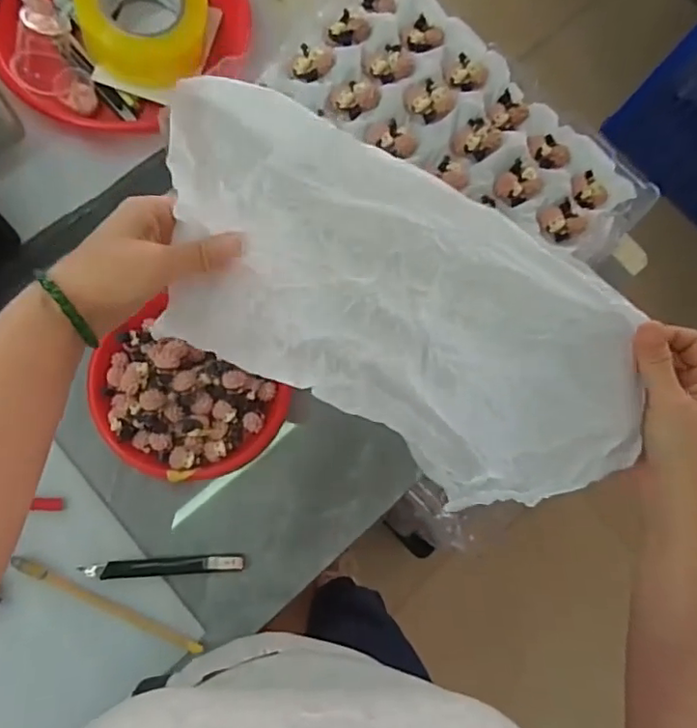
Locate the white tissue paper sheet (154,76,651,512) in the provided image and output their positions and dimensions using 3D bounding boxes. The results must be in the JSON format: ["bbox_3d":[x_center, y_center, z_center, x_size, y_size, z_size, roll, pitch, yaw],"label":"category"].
[{"bbox_3d":[0.025,-0.022,0.363,0.316,0.064,0.179,29,117,-14],"label":"white tissue paper sheet"}]

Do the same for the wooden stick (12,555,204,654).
[{"bbox_3d":[-0.211,0.212,0.501,0.178,0.009,0.013,27,77,-2],"label":"wooden stick"}]

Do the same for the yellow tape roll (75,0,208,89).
[{"bbox_3d":[-0.203,-0.341,0.572,0.120,0.063,0.121,0,81,-8],"label":"yellow tape roll"}]

